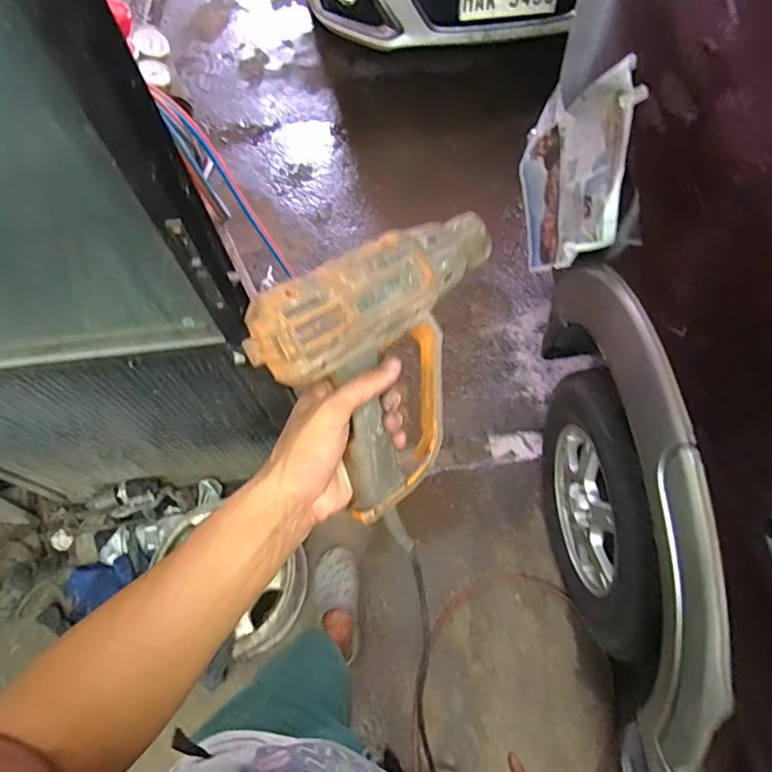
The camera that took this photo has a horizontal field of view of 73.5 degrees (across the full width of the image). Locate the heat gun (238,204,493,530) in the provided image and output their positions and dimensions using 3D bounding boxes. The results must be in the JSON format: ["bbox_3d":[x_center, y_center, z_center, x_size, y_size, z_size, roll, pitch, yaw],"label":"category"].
[{"bbox_3d":[0.010,-0.046,0.442,0.240,0.184,0.080,-41,27,-25],"label":"heat gun"}]

